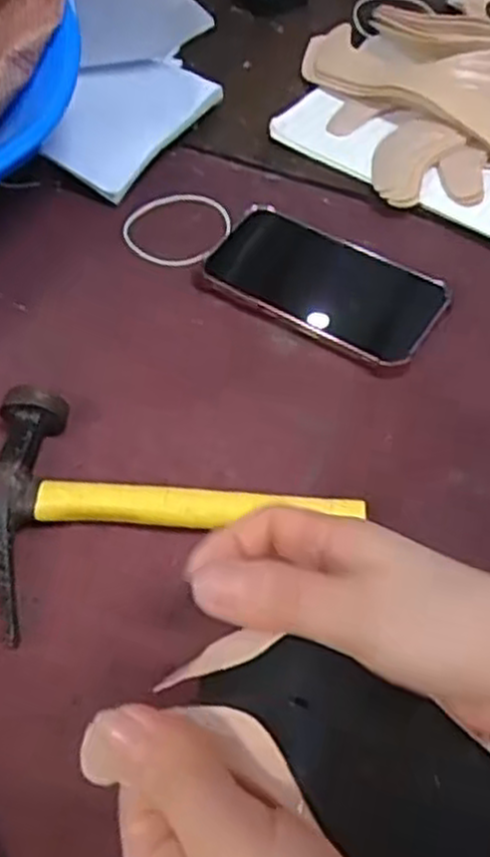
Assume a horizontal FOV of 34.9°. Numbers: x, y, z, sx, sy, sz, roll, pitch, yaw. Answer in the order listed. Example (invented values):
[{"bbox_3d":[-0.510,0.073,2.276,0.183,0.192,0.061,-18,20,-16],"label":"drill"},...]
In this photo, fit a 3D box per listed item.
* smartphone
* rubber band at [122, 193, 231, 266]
[{"bbox_3d":[0.049,-0.092,0.492,0.149,0.010,0.074,28,62,20],"label":"smartphone"},{"bbox_3d":[-0.047,-0.139,0.535,0.074,0.006,0.065,4,57,6],"label":"rubber band"}]

